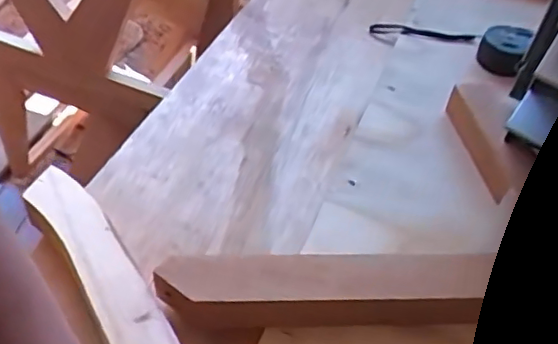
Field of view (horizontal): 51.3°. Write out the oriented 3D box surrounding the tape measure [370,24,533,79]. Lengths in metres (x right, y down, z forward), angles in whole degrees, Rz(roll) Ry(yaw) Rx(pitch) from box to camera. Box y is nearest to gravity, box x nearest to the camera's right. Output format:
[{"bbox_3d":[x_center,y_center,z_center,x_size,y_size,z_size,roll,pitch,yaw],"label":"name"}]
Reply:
[{"bbox_3d":[0.235,-0.193,0.803,0.212,0.046,0.051,19,48,17],"label":"tape measure"}]

